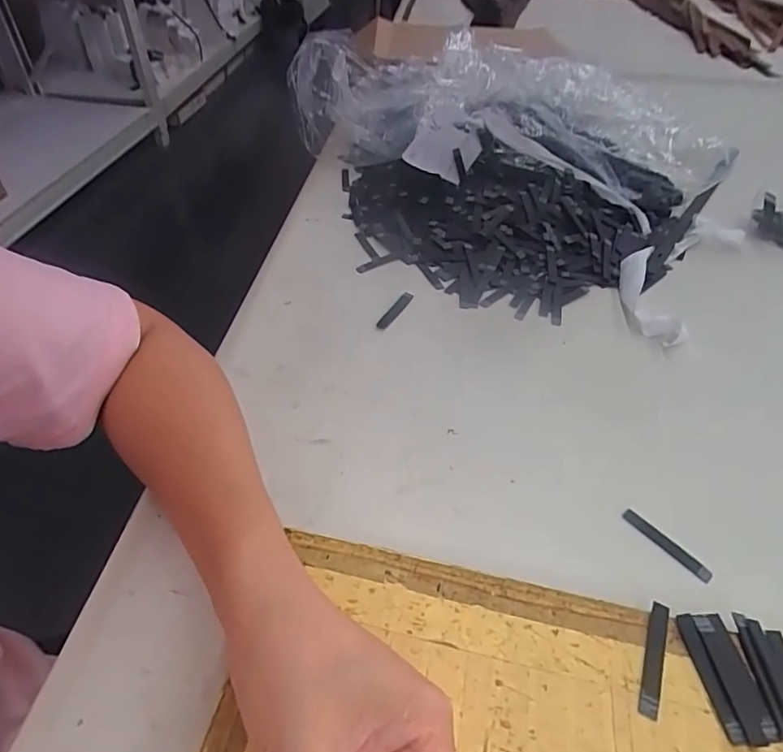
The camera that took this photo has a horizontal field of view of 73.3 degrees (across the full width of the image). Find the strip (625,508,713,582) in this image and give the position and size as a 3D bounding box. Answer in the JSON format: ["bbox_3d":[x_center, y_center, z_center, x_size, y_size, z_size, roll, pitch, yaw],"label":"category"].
[{"bbox_3d":[0.181,0.110,0.346,0.009,0.004,0.061,-29,53,-28],"label":"strip"}]

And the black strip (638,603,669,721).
[{"bbox_3d":[0.141,0.150,0.281,0.010,0.004,0.060,20,47,17],"label":"black strip"}]

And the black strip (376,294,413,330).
[{"bbox_3d":[0.004,-0.063,0.495,0.010,0.004,0.059,21,46,17],"label":"black strip"}]

